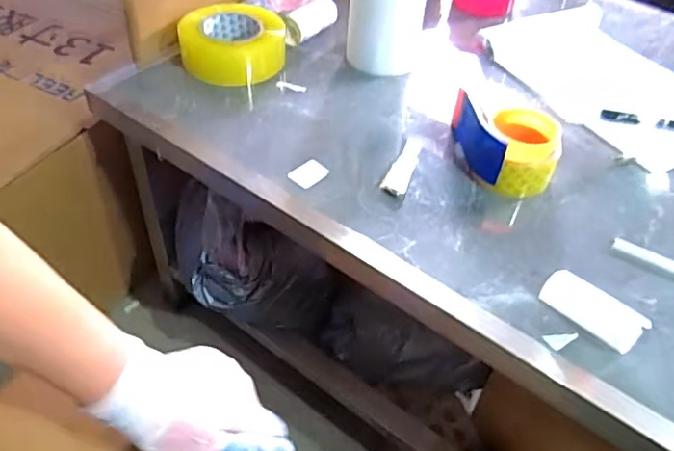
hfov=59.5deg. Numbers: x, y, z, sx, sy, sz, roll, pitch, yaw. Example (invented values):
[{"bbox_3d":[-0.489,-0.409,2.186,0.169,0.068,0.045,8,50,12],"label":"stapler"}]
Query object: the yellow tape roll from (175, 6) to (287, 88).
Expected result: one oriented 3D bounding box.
[{"bbox_3d":[-0.145,-0.252,0.821,0.142,0.052,0.142,2,46,-2],"label":"yellow tape roll"}]

